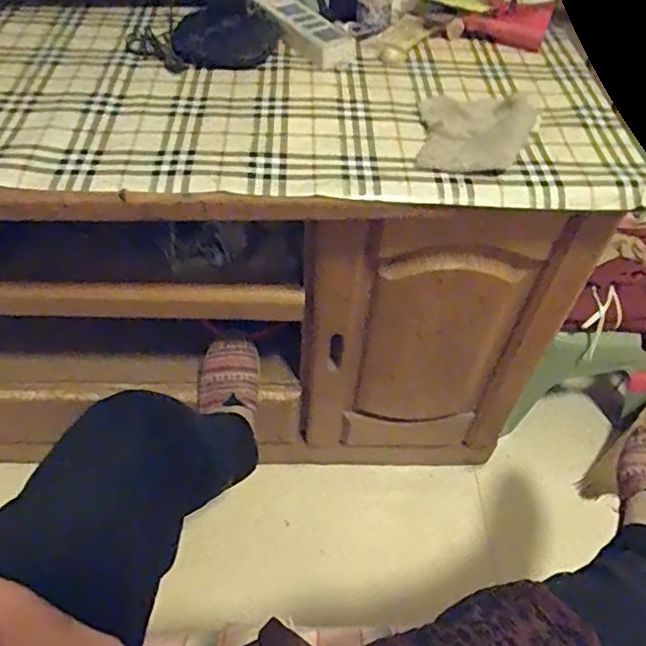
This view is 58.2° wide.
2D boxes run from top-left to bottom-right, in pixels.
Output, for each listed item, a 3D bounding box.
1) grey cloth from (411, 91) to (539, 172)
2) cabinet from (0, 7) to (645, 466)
[{"bbox_3d":[0.172,-0.224,0.658,0.125,0.037,0.161,12,51,6],"label":"grey cloth"},{"bbox_3d":[-0.328,-0.089,0.914,1.293,0.627,0.388,0,51,-4],"label":"cabinet"}]

